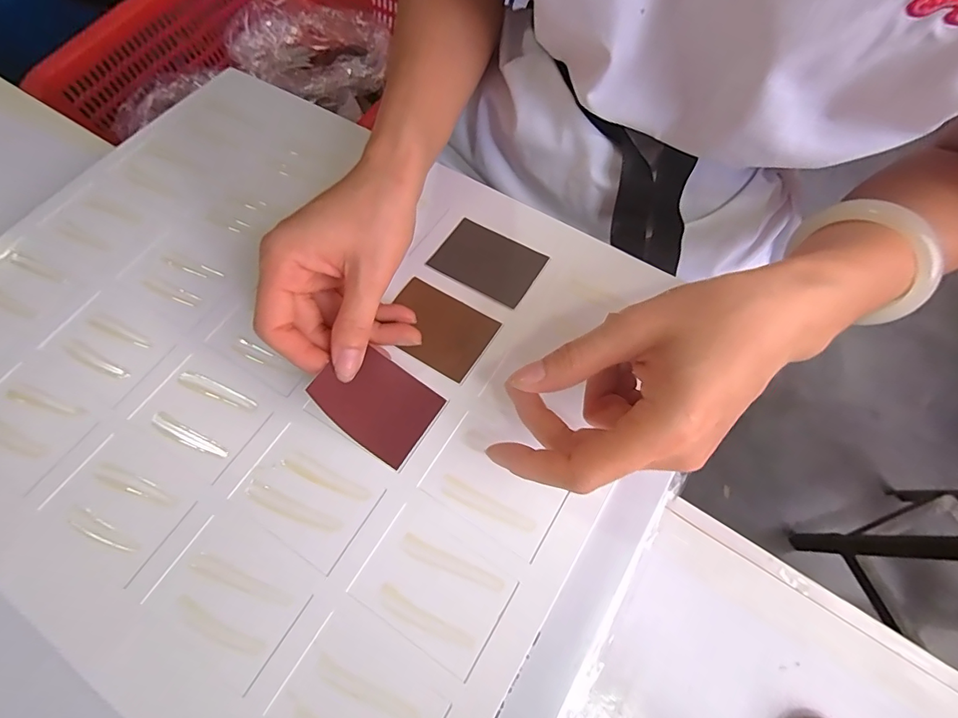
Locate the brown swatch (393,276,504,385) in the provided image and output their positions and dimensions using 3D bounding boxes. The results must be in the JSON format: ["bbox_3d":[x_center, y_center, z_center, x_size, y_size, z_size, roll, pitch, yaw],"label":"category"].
[{"bbox_3d":[-0.025,-0.020,0.282,0.061,0.009,0.046,29,71,12],"label":"brown swatch"}]

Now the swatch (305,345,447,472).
[{"bbox_3d":[-0.057,0.024,0.256,0.063,0.005,0.047,35,73,-2],"label":"swatch"}]

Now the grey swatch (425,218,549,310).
[{"bbox_3d":[0.005,-0.066,0.309,0.068,0.004,0.047,30,71,13],"label":"grey swatch"}]

